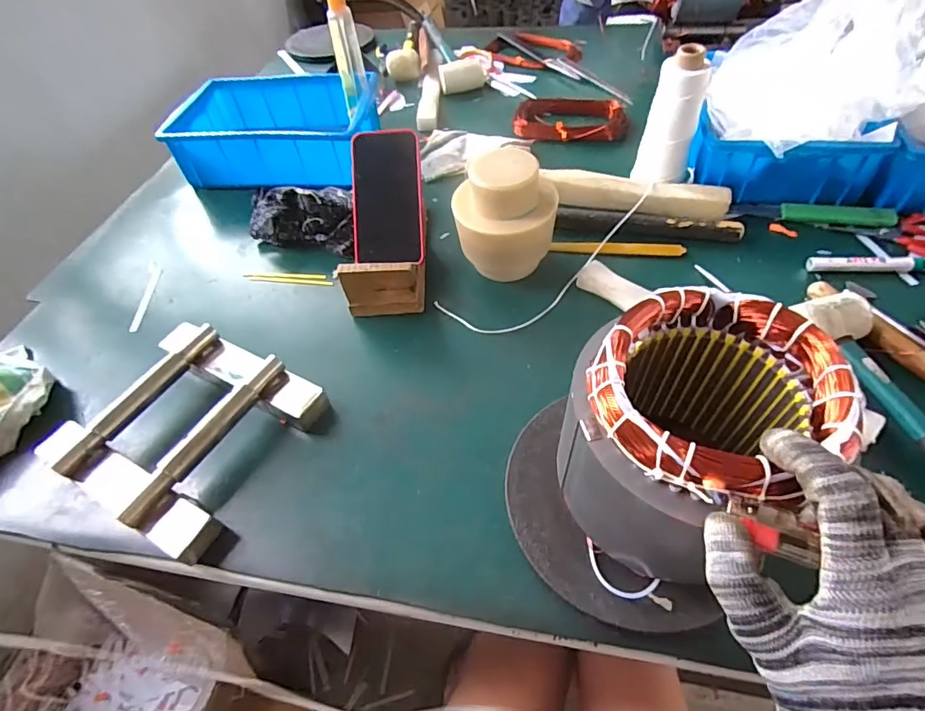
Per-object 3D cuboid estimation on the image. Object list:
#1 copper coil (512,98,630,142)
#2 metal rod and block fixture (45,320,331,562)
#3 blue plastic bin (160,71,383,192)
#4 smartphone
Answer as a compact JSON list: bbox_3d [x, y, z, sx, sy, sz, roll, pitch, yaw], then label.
[{"bbox_3d":[0.171,-0.375,0.766,0.174,0.026,0.103,6,52,10],"label":"copper coil"},{"bbox_3d":[-0.257,0.061,0.450,0.188,0.041,0.176,22,57,21],"label":"metal rod and block fixture"},{"bbox_3d":[-0.285,-0.353,0.759,0.291,0.083,0.212,2,52,6],"label":"blue plastic bin"},{"bbox_3d":[-0.089,-0.186,0.569,0.081,0.015,0.156,-3,90,-1],"label":"smartphone"}]

